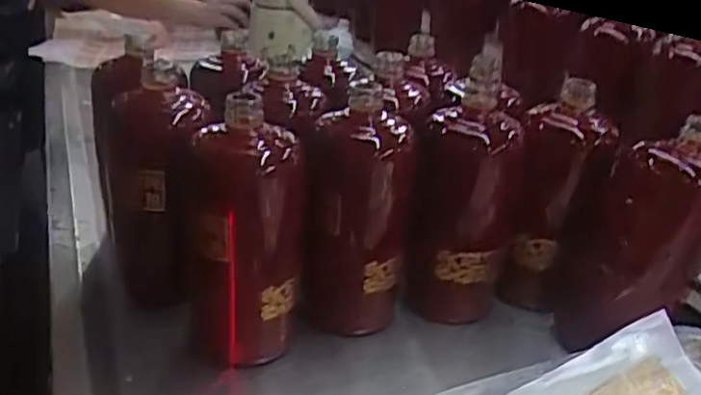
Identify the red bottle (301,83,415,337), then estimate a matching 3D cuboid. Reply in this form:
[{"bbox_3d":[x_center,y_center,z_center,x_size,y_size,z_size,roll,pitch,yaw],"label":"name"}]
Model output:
[{"bbox_3d":[0.005,0.016,0.538,0.074,0.180,0.069,4,26,5],"label":"red bottle"}]

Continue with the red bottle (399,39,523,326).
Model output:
[{"bbox_3d":[0.089,-0.005,0.563,0.077,0.195,0.083,8,27,14],"label":"red bottle"}]

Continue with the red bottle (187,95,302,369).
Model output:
[{"bbox_3d":[-0.076,0.027,0.500,0.082,0.178,0.074,-3,26,-9],"label":"red bottle"}]

